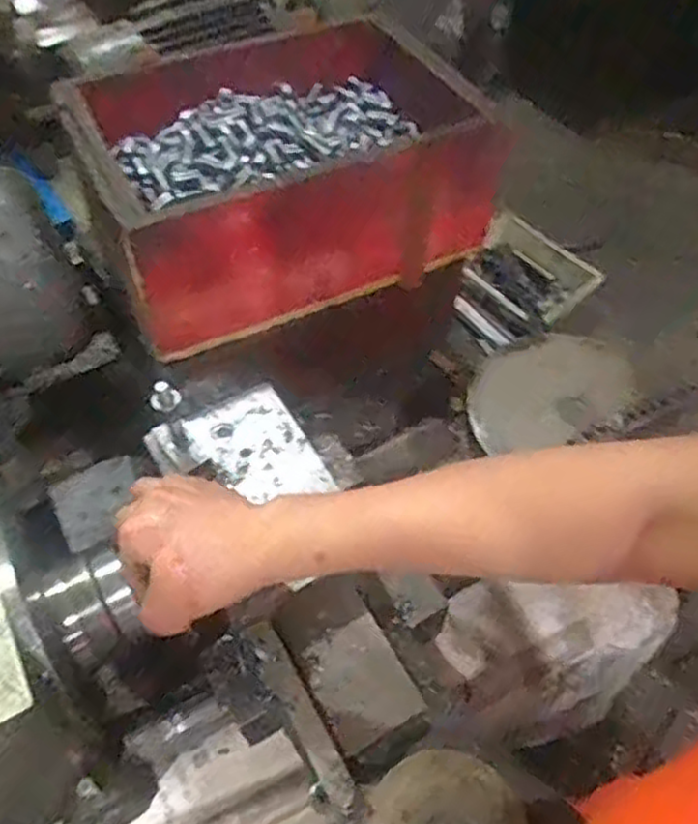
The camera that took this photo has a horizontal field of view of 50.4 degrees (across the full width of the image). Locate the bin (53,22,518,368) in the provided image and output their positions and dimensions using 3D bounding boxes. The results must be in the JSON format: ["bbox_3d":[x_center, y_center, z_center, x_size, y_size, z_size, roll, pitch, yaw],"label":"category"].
[{"bbox_3d":[-0.072,-0.229,0.722,0.341,0.141,0.239,-24,57,-17],"label":"bin"}]

